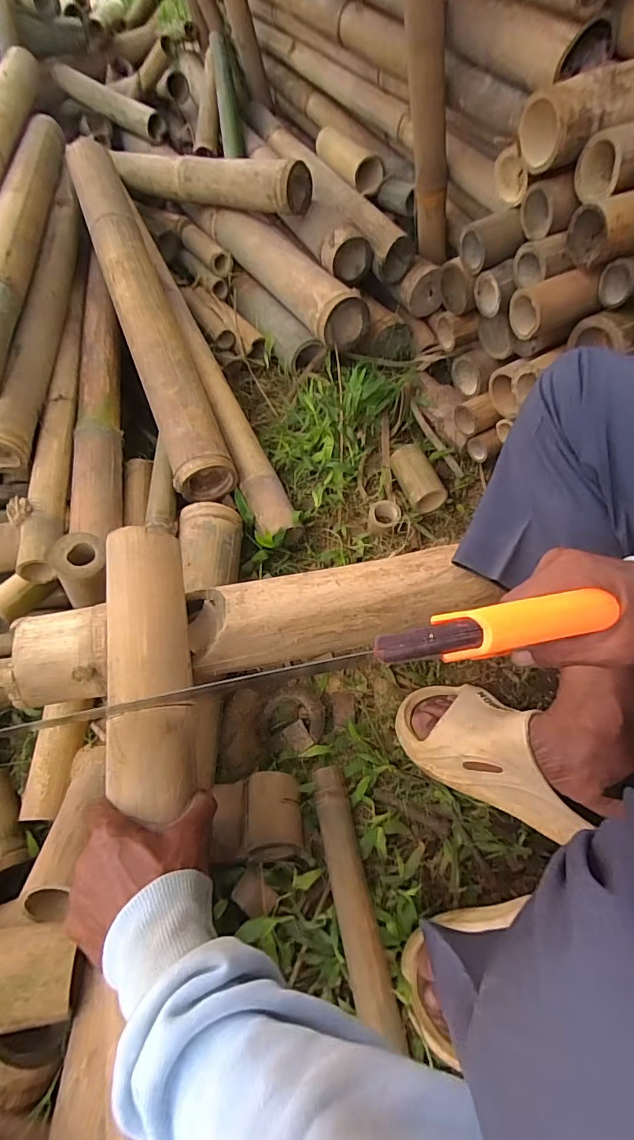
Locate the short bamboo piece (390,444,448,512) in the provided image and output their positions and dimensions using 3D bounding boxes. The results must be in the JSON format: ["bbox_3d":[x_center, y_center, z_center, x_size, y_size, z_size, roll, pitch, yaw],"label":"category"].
[{"bbox_3d":[0.155,-0.145,0.736,0.051,0.048,0.106,-16,60,-6],"label":"short bamboo piece"}]

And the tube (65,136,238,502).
[{"bbox_3d":[-0.291,-0.450,0.786,0.087,0.081,0.747,-20,72,-9],"label":"tube"}]

